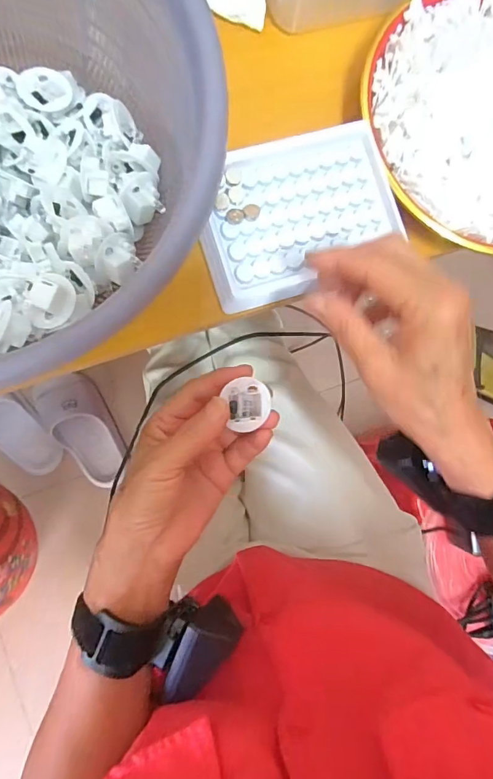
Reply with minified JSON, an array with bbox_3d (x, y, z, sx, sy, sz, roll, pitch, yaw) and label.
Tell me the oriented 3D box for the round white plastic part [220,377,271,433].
[{"bbox_3d":[0.001,0.009,0.267,0.027,0.014,0.027,-18,101,-16],"label":"round white plastic part"}]

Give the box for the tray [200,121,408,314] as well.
[{"bbox_3d":[0.036,-0.121,0.303,0.139,0.013,0.102,-19,89,-8],"label":"tray"}]

